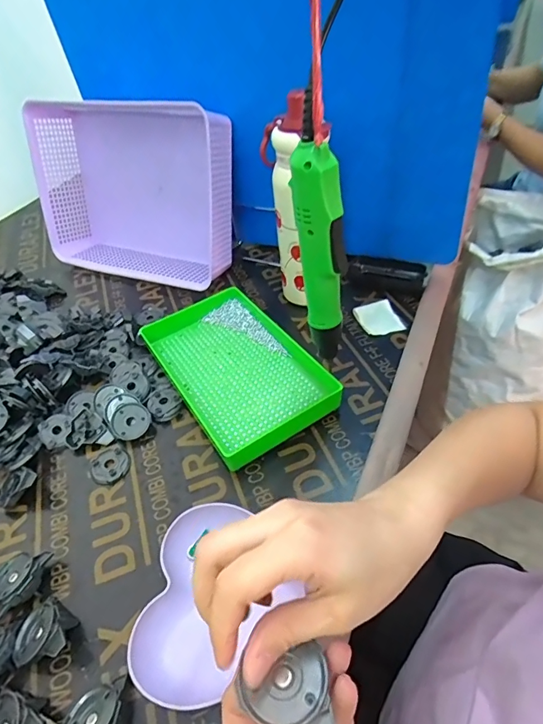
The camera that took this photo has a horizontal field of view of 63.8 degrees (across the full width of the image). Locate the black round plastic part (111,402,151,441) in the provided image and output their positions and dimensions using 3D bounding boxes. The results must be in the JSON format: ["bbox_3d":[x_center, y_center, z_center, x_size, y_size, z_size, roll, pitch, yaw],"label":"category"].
[{"bbox_3d":[-0.165,0.070,0.512,0.043,0.007,0.043,0,71,-1],"label":"black round plastic part"}]

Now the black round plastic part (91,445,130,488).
[{"bbox_3d":[-0.178,0.113,0.482,0.041,0.005,0.049,-10,45,-3],"label":"black round plastic part"}]

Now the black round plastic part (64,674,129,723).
[{"bbox_3d":[-0.123,0.257,0.316,0.043,0.030,0.049,15,49,21],"label":"black round plastic part"}]

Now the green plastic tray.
[{"bbox_3d":[-0.049,0.002,0.550,0.156,0.036,0.263,-28,49,-19],"label":"green plastic tray"}]

